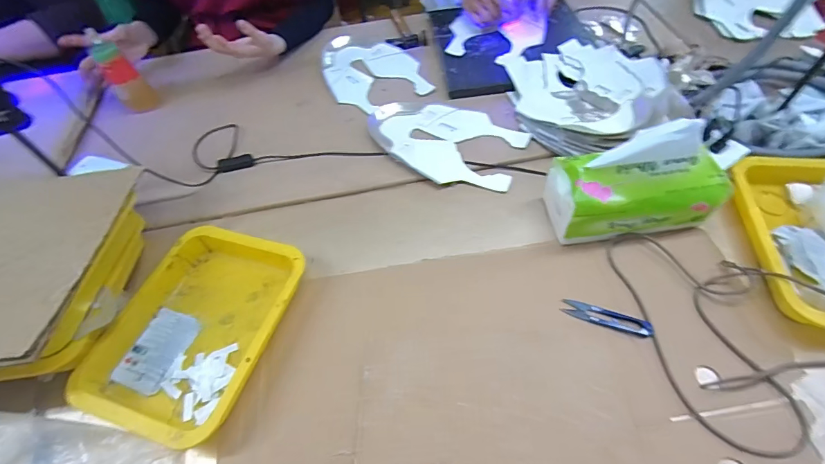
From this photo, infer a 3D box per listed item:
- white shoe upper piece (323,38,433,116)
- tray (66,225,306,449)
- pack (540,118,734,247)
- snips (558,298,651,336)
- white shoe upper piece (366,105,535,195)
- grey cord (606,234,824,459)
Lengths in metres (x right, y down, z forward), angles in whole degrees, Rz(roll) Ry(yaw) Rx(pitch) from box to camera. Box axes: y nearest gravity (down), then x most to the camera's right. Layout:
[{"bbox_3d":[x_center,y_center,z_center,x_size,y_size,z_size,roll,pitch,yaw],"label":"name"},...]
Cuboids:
[{"bbox_3d":[-0.088,-0.339,0.830,0.185,0.017,0.271,-20,55,-9],"label":"white shoe upper piece"},{"bbox_3d":[-0.266,0.115,0.511,0.195,0.046,0.250,16,58,16],"label":"tray"},{"bbox_3d":[0.288,-0.072,0.517,0.199,0.166,0.091,-8,54,0],"label":"pack"},{"bbox_3d":[0.239,0.105,0.498,0.102,0.007,0.024,15,58,15],"label":"snips"},{"bbox_3d":[0.053,-0.160,0.686,0.260,0.017,0.173,22,60,19],"label":"white shoe upper piece"},{"bbox_3d":[0.400,0.090,0.468,0.254,0.039,0.274,-12,55,-3],"label":"grey cord"}]

